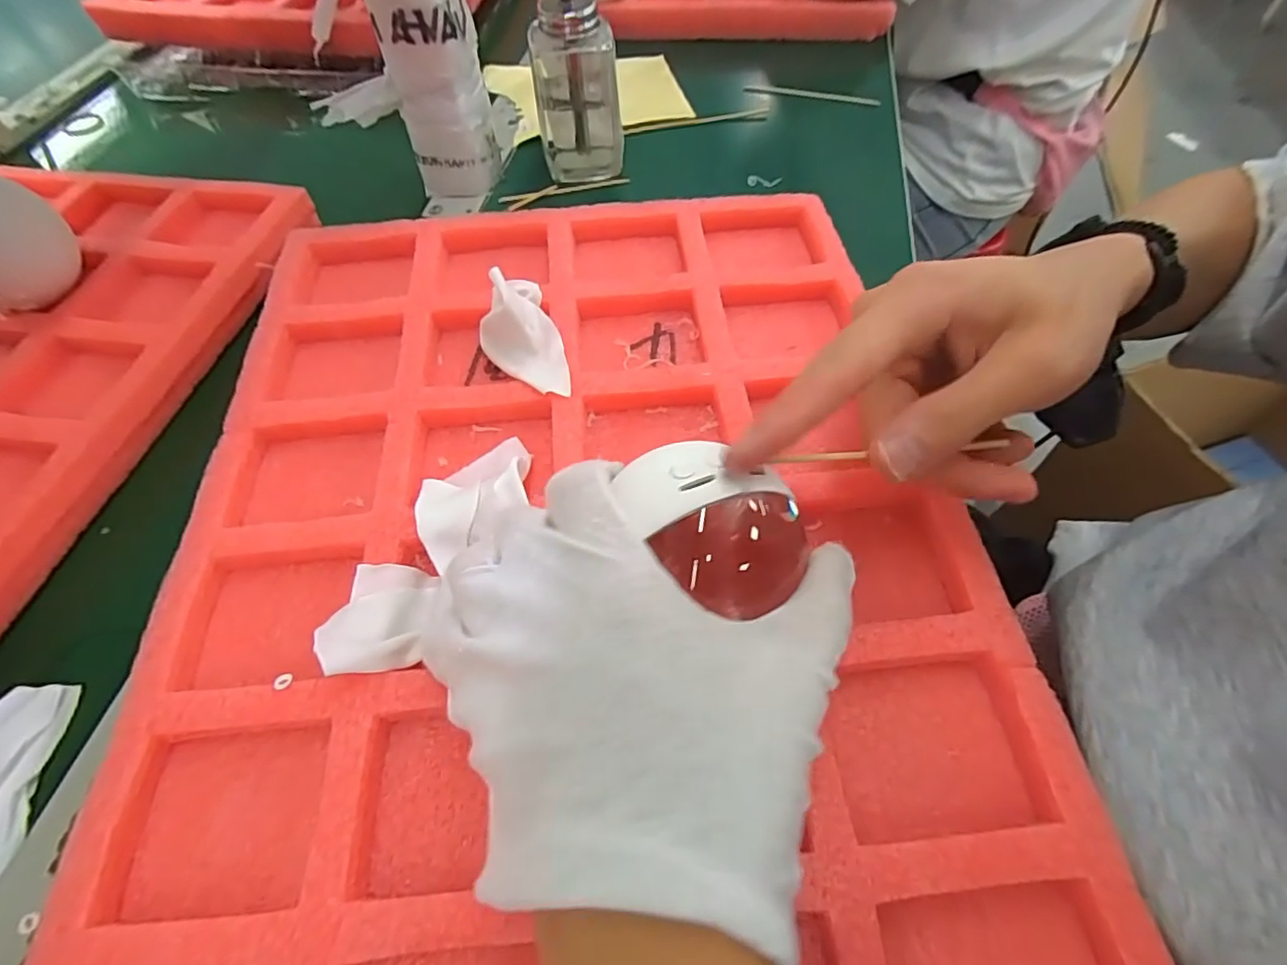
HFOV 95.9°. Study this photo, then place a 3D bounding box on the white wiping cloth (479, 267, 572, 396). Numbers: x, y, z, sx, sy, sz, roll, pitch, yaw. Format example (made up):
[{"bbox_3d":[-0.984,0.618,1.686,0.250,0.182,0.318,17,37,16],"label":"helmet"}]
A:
[{"bbox_3d":[-0.062,-0.076,0.292,0.037,0.029,0.078,-19,58,-9],"label":"white wiping cloth"}]

